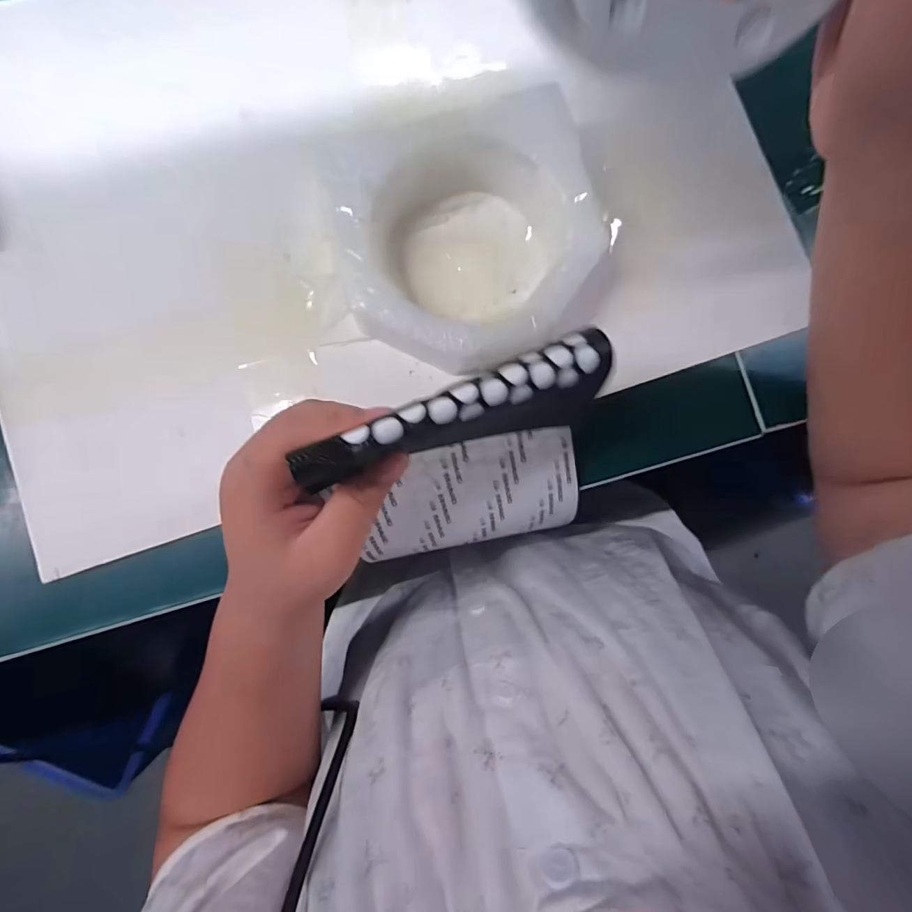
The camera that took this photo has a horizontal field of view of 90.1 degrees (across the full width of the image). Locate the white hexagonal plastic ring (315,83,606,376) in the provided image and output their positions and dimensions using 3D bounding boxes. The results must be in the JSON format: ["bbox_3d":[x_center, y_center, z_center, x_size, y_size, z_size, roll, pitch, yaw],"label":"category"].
[{"bbox_3d":[0.009,-0.120,0.264,0.146,0.042,0.140,-18,86,-3],"label":"white hexagonal plastic ring"}]

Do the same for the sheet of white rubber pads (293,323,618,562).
[{"bbox_3d":[0.008,0.007,0.223,0.125,0.129,0.083,-13,86,-3],"label":"sheet of white rubber pads"}]

